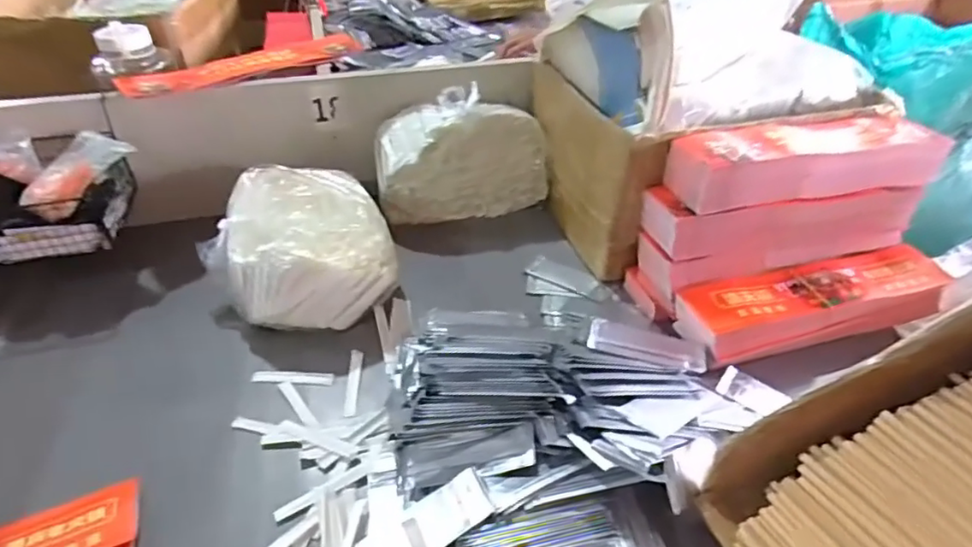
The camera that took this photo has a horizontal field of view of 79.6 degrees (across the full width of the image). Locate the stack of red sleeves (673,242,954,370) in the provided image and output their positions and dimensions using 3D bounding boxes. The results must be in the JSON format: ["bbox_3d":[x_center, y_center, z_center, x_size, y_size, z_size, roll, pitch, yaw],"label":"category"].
[{"bbox_3d":[0.399,0.034,0.702,0.342,0.050,0.104,-9,40,-12],"label":"stack of red sleeves"}]

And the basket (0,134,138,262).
[{"bbox_3d":[-0.604,-0.100,0.736,0.298,0.099,0.153,-9,42,-11],"label":"basket"}]

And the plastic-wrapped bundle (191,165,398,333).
[{"bbox_3d":[-0.243,-0.040,0.755,0.217,0.113,0.256,-16,42,-20],"label":"plastic-wrapped bundle"}]

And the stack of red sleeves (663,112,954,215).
[{"bbox_3d":[0.382,-0.136,0.692,0.339,0.067,0.086,-10,41,-14],"label":"stack of red sleeves"}]

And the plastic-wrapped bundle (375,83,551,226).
[{"bbox_3d":[-0.036,-0.177,0.889,0.255,0.166,0.090,-5,40,-7],"label":"plastic-wrapped bundle"}]

